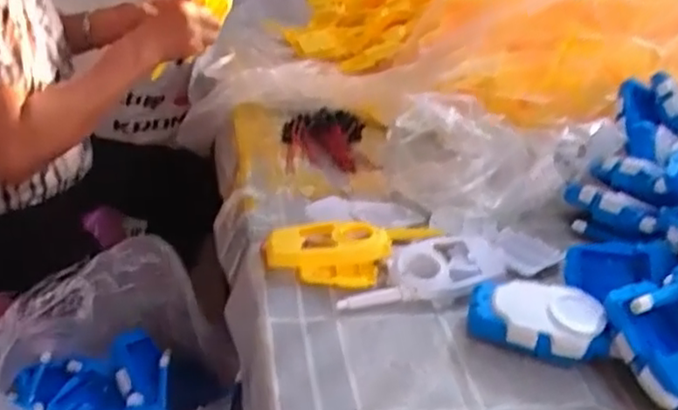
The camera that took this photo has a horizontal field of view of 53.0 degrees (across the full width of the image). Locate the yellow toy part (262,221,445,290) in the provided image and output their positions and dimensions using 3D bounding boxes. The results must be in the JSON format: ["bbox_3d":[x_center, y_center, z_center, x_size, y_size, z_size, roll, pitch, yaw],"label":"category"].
[{"bbox_3d":[0.014,0.043,0.621,0.160,0.017,0.082,-8,47,-8],"label":"yellow toy part"}]

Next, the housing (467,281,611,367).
[{"bbox_3d":[0.160,0.095,0.549,0.109,0.043,0.058,13,30,14],"label":"housing"}]

